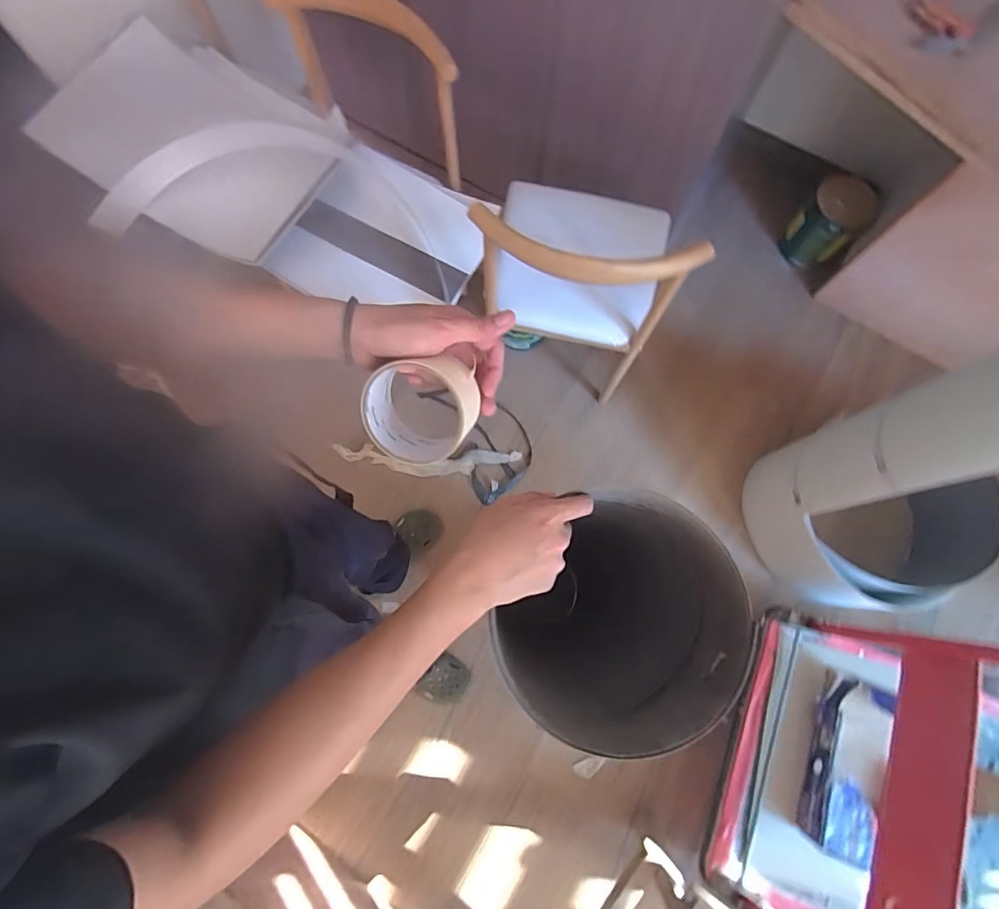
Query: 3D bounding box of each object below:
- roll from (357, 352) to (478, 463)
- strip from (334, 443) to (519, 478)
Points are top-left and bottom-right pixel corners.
[{"bbox_3d":[-0.065,-0.041,0.409,0.096,0.044,0.095,4,114,9],"label":"roll"},{"bbox_3d":[-0.199,0.019,1.392,0.504,0.033,0.076,1,75,0],"label":"strip"}]

